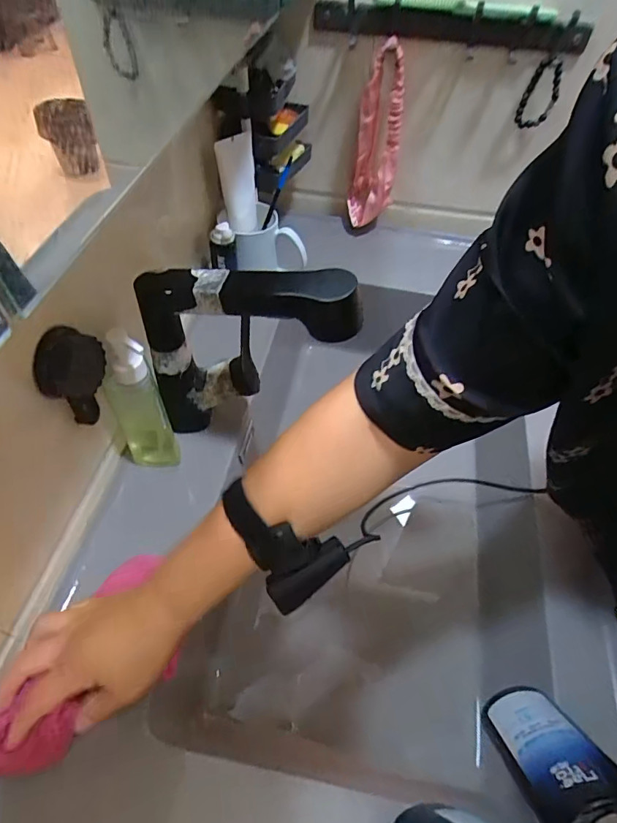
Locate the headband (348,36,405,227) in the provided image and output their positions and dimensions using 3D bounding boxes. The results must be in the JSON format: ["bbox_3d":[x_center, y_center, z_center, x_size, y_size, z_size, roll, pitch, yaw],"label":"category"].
[{"bbox_3d":[0.097,-0.377,0.663,0.059,0.231,0.035,-8,53,-9],"label":"headband"}]

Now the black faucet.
[{"bbox_3d":[-0.056,-0.053,0.447,0.193,0.206,0.057,10,53,5],"label":"black faucet"}]

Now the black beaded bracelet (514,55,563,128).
[{"bbox_3d":[0.306,-0.417,0.621,0.044,0.082,0.012,5,52,1],"label":"black beaded bracelet"}]

